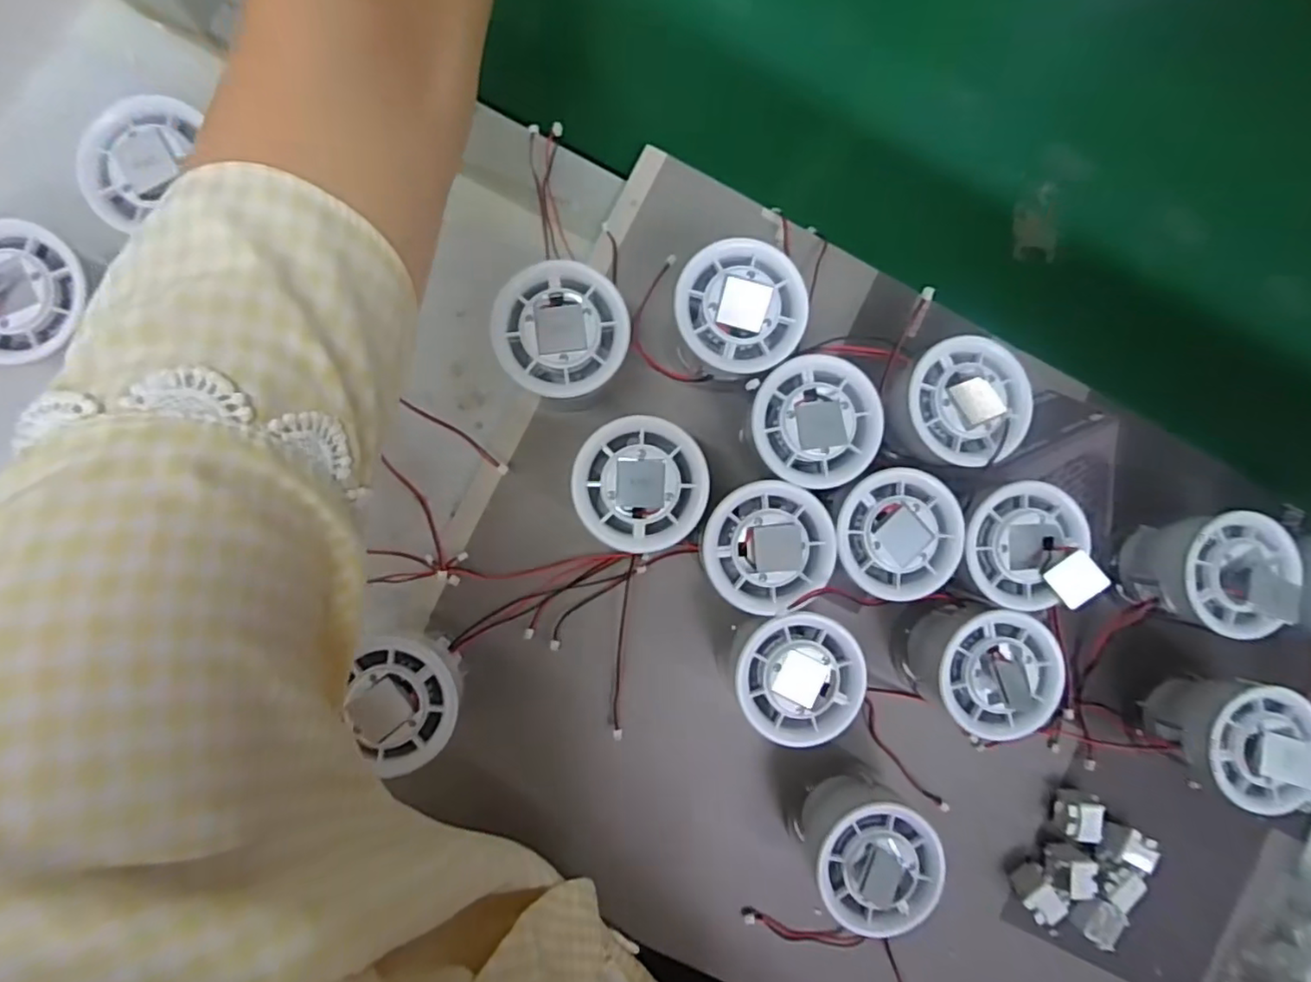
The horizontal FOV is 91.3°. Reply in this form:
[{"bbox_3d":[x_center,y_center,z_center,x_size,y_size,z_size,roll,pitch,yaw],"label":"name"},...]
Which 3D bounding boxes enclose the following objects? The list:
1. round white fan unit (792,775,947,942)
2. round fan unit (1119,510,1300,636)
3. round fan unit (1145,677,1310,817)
[{"bbox_3d":[0.096,0.169,0.310,0.060,0.064,0.055,0,88,-5],"label":"round white fan unit"},{"bbox_3d":[0.268,0.040,0.314,0.052,0.049,0.055,0,88,-5],"label":"round fan unit"},{"bbox_3d":[0.277,0.121,0.319,0.053,0.063,0.055,0,88,-5],"label":"round fan unit"}]

